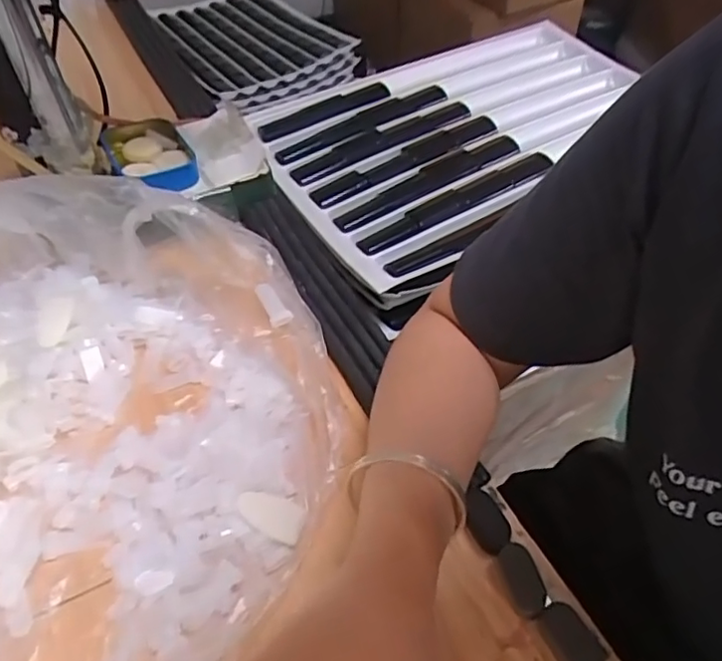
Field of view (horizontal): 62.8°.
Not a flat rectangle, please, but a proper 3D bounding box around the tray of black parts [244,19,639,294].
[{"bbox_3d":[0.159,-0.253,0.722,0.571,0.027,0.327,-28,56,-24],"label":"tray of black parts"}]

